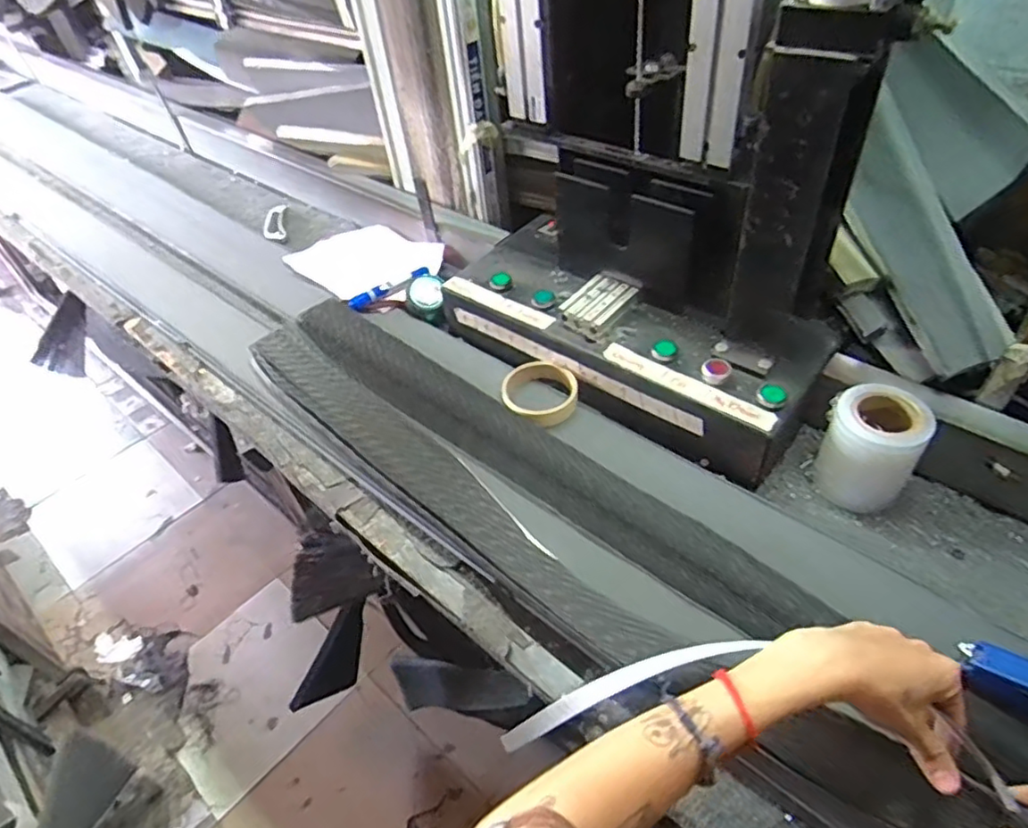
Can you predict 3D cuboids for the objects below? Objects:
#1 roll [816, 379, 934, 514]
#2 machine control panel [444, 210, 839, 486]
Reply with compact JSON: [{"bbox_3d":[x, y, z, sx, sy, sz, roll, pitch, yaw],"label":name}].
[{"bbox_3d":[0.345,0.036,0.612,0.078,0.105,0.091,30,56,31],"label":"roll"},{"bbox_3d":[0.134,-0.106,0.767,0.467,0.099,0.197,32,57,32],"label":"machine control panel"}]

